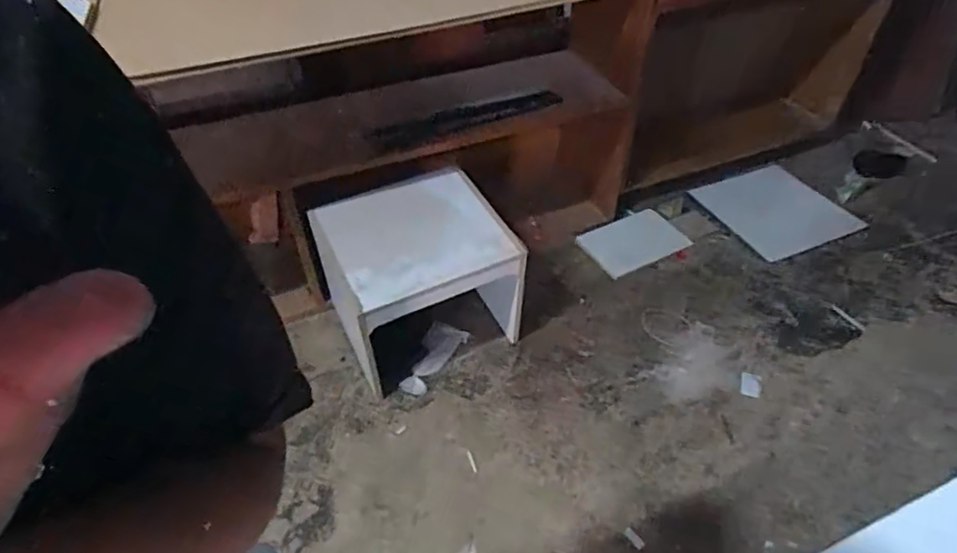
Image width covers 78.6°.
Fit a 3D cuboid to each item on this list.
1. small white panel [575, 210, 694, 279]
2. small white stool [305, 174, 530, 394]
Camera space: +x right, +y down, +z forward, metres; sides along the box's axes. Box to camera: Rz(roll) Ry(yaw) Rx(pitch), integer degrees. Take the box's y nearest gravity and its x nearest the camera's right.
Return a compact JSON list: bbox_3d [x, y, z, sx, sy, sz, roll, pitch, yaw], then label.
[{"bbox_3d":[0.496,-0.113,1.868,0.322,0.015,0.187,-21,57,-18],"label":"small white panel"},{"bbox_3d":[-0.135,0.020,1.510,0.435,0.390,0.361,-24,50,-20],"label":"small white stool"}]

